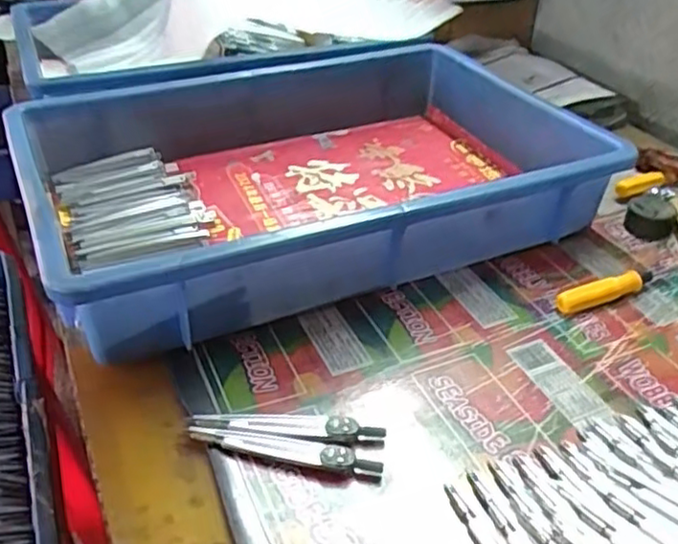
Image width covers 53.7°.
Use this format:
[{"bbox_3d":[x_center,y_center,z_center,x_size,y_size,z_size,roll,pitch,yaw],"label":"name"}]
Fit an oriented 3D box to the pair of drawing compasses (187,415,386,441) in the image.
[{"bbox_3d":[-0.029,0.087,0.380,0.108,0.006,0.015,1,36,0],"label":"pair of drawing compasses"}]

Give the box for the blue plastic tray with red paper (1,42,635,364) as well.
[{"bbox_3d":[-0.023,-0.086,0.554,0.410,0.083,0.294,-16,39,-21],"label":"blue plastic tray with red paper"}]

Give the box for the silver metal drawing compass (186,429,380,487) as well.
[{"bbox_3d":[-0.029,0.097,0.367,0.106,0.006,0.016,10,37,12],"label":"silver metal drawing compass"}]

